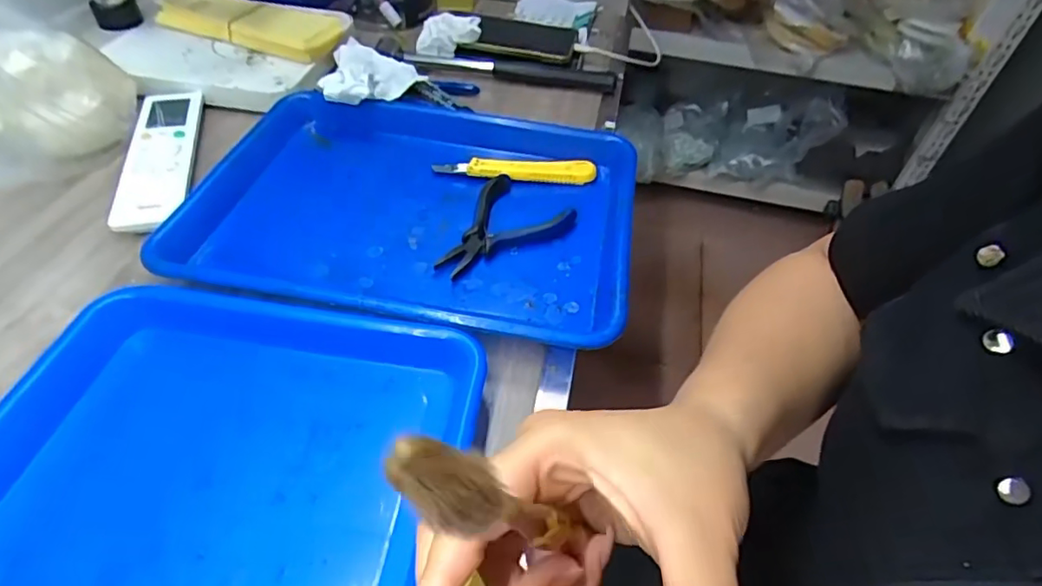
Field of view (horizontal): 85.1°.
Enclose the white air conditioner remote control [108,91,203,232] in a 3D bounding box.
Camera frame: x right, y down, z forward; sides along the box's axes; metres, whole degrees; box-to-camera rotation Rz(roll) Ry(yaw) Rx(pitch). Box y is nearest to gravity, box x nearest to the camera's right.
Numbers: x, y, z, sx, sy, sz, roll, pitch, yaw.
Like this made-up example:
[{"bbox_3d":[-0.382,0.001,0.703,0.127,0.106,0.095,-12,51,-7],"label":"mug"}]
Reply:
[{"bbox_3d":[-0.305,-0.119,0.483,0.054,0.019,0.193,-11,50,-14],"label":"white air conditioner remote control"}]

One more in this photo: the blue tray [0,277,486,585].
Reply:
[{"bbox_3d":[-0.167,0.126,0.264,0.257,0.029,0.302,8,48,3],"label":"blue tray"}]

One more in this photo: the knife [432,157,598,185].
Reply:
[{"bbox_3d":[-0.004,-0.109,0.502,0.141,0.015,0.023,0,48,-5],"label":"knife"}]

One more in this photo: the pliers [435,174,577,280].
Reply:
[{"bbox_3d":[-0.021,-0.050,0.445,0.080,0.015,0.113,31,53,22],"label":"pliers"}]

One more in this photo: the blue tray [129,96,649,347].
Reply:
[{"bbox_3d":[-0.075,-0.071,0.448,0.321,0.033,0.243,9,48,4],"label":"blue tray"}]

